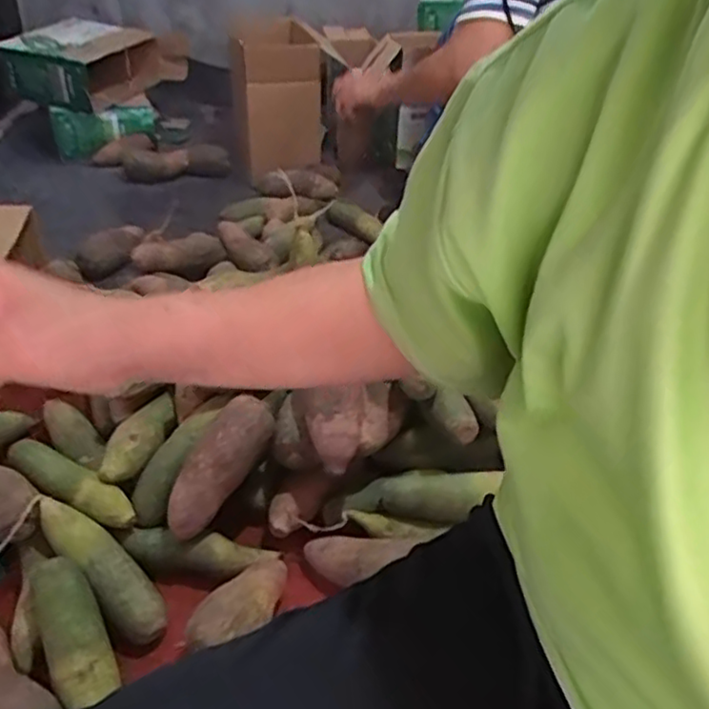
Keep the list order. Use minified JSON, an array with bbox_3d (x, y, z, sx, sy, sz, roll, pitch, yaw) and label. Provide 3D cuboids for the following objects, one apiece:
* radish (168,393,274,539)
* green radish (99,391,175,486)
[{"bbox_3d":[-0.164,0.128,0.797,0.062,0.055,0.179,24,73,26],"label":"radish"},{"bbox_3d":[-0.269,0.107,0.836,0.046,0.047,0.120,23,64,25],"label":"green radish"}]

